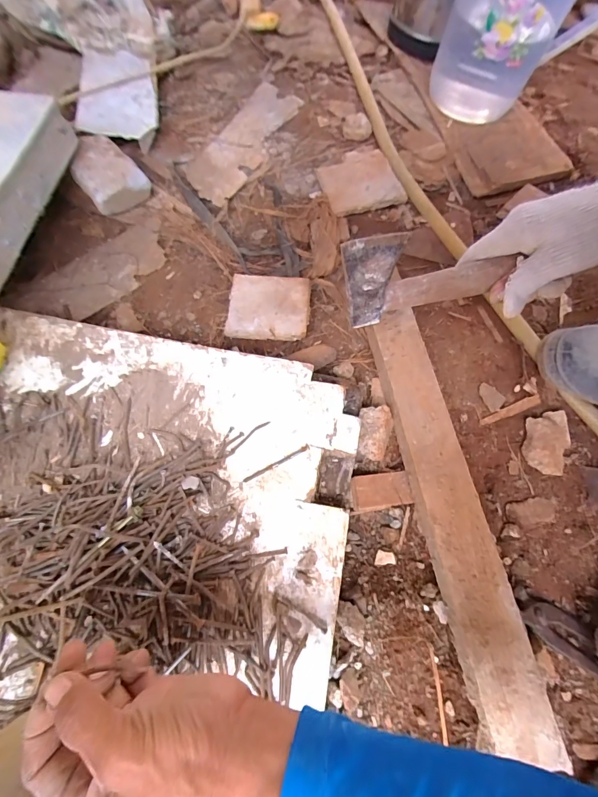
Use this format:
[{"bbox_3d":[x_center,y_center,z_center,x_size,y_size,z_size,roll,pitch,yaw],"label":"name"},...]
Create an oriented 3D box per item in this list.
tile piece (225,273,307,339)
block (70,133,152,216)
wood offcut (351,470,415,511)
[{"bbox_3d":[-0.041,-0.122,0.462,0.104,0.014,0.090,6,71,-3],"label":"tile piece"},{"bbox_3d":[-0.265,-0.308,0.484,0.080,0.054,0.086,-42,79,-16],"label":"block"},{"bbox_3d":[0.091,0.102,0.385,0.063,0.014,0.036,-6,72,-7],"label":"wood offcut"}]

